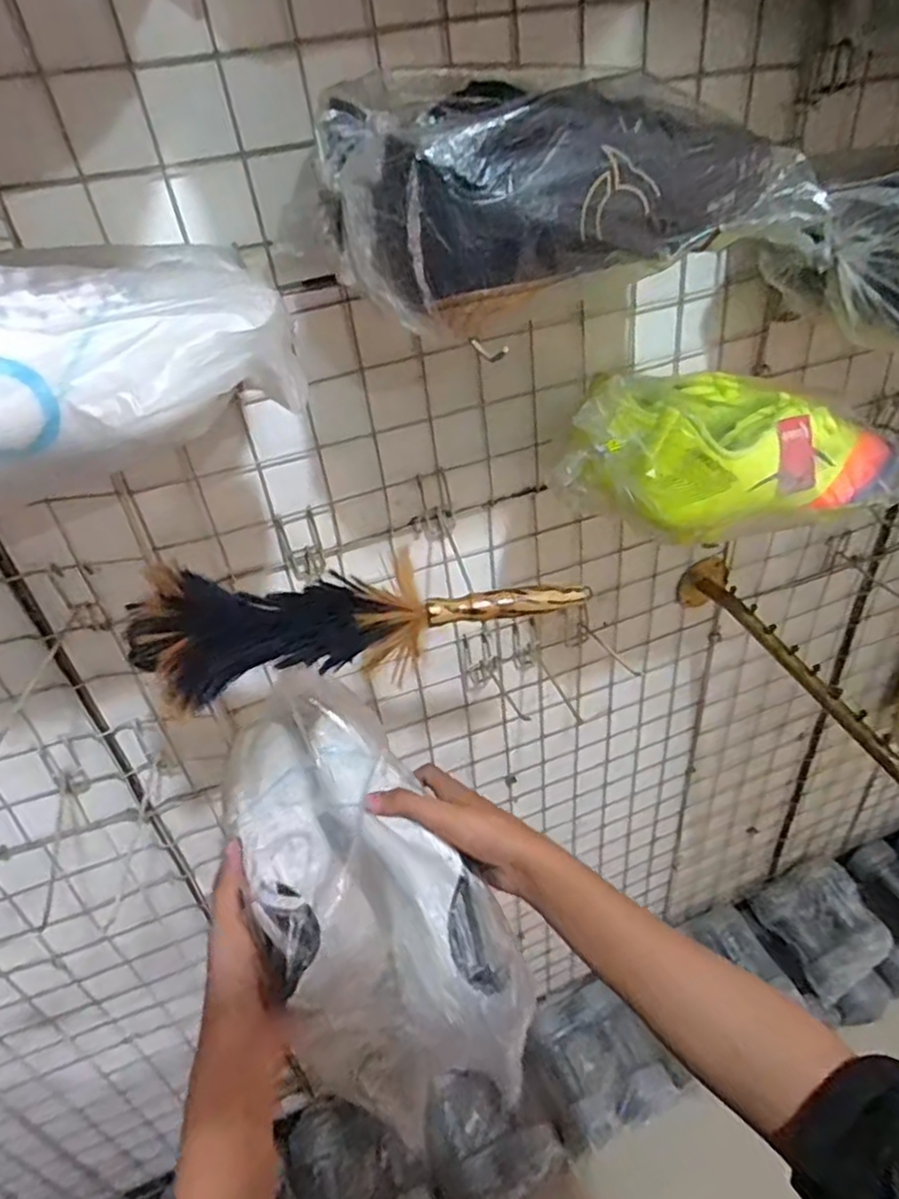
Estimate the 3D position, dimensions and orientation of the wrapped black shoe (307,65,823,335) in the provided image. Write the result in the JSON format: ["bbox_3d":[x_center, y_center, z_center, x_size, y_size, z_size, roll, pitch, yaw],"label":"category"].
[{"bbox_3d":[0.066,-0.240,0.402,0.277,0.101,0.109,-8,38,-2],"label":"wrapped black shoe"}]

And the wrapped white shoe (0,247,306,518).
[{"bbox_3d":[-0.208,-0.111,0.341,0.258,0.098,0.109,-15,39,-11],"label":"wrapped white shoe"}]

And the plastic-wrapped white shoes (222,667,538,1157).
[{"bbox_3d":[-0.064,0.195,0.489,0.139,0.086,0.291,-23,66,-20],"label":"plastic-wrapped white shoes"}]

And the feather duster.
[{"bbox_3d":[-0.060,0.001,0.483,0.307,0.089,0.062,-15,39,-11],"label":"feather duster"}]

